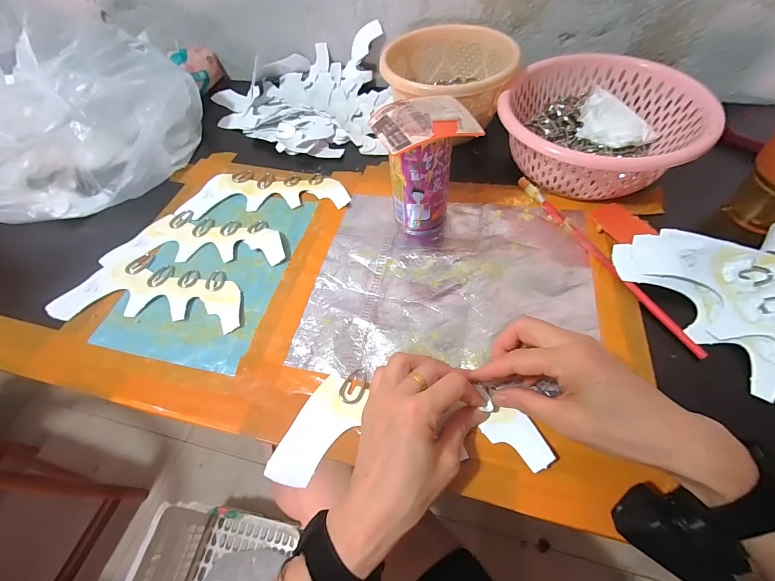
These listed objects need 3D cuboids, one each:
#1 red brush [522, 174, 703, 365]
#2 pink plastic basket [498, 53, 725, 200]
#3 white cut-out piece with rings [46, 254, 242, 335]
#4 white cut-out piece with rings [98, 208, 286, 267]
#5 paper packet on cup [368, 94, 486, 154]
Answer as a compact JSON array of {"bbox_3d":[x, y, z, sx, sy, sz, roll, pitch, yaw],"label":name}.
[{"bbox_3d":[0.225,-0.040,0.374,0.011,0.008,0.259,-23,57,-10],"label":"red brush"},{"bbox_3d":[0.247,-0.205,0.430,0.215,0.070,0.197,-2,56,4],"label":"pink plastic basket"},{"bbox_3d":[-0.253,0.002,0.384,0.206,0.005,0.084,7,57,9],"label":"white cut-out piece with rings"},{"bbox_3d":[-0.227,-0.066,0.431,0.214,0.008,0.087,-1,55,5],"label":"white cut-out piece with rings"},{"bbox_3d":[0.035,-0.163,0.332,0.093,0.013,0.072,-20,57,-8],"label":"paper packet on cup"}]

